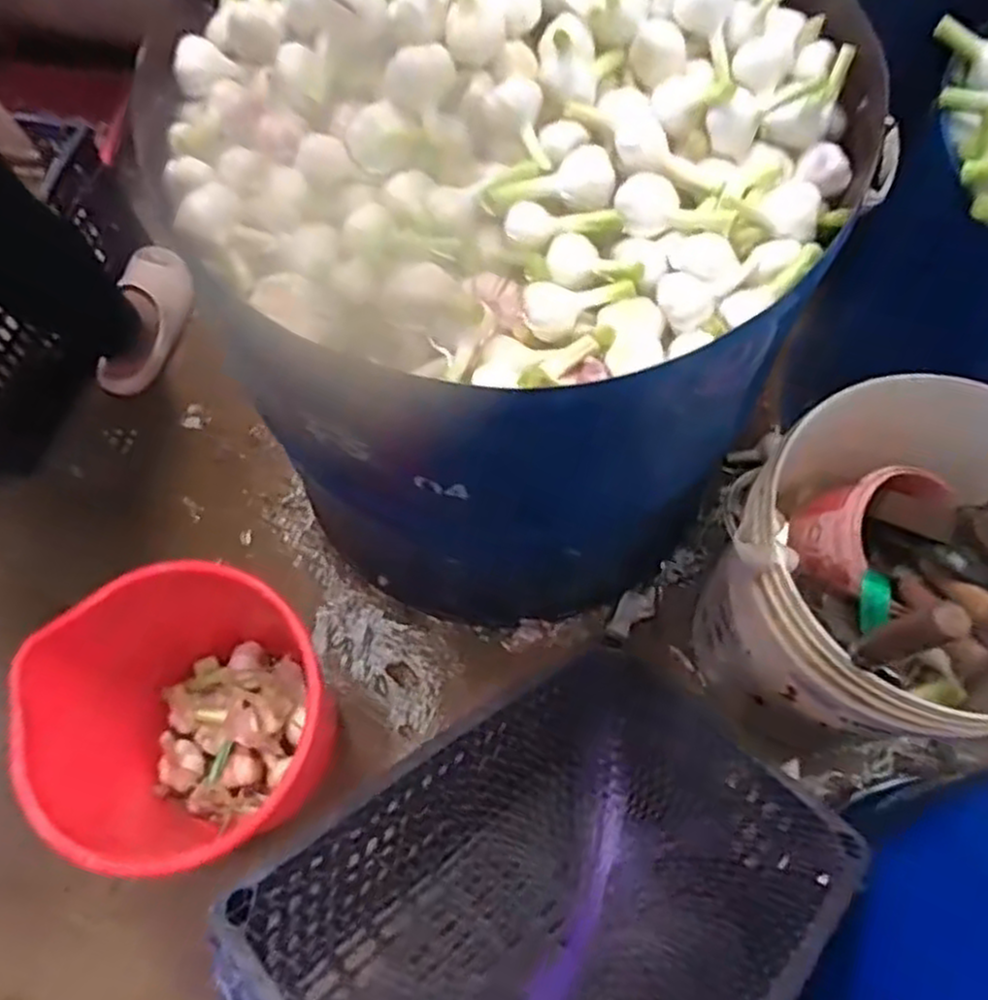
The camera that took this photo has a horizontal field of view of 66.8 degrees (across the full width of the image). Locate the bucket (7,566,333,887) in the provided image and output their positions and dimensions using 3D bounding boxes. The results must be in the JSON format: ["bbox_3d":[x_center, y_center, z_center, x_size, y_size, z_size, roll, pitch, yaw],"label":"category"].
[{"bbox_3d":[-0.297,0.235,0.786,0.265,0.251,0.268,0,66,0],"label":"bucket"}]

